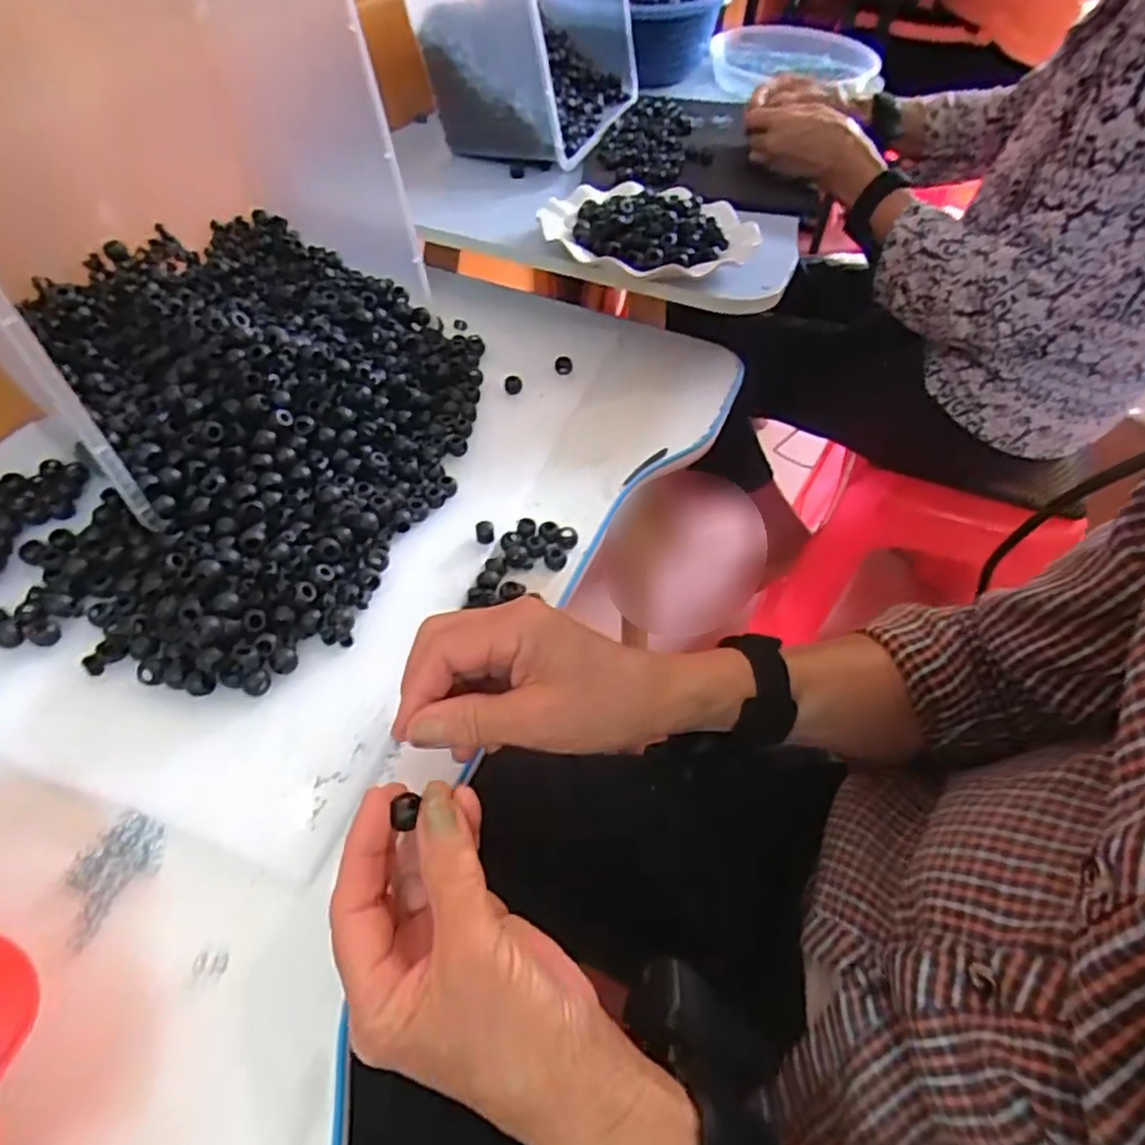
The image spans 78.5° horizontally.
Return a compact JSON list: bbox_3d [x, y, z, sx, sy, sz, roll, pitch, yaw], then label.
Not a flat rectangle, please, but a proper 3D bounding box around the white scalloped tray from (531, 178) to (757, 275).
[{"bbox_3d":[0.066,-0.303,0.609,0.182,0.023,0.161,8,50,3],"label":"white scalloped tray"}]

